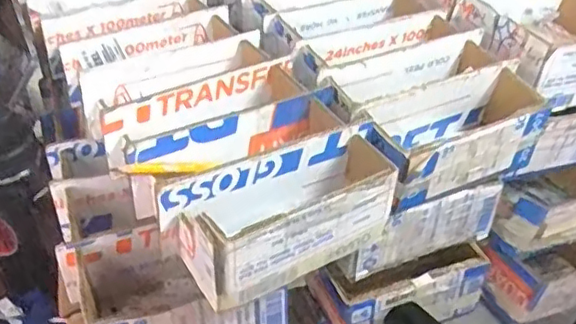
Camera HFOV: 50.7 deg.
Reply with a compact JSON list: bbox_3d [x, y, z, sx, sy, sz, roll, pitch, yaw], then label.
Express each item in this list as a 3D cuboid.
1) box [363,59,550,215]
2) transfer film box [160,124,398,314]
[{"bbox_3d":[0.155,-0.025,0.550,0.193,0.073,0.078,-17,43,-23],"label":"box"},{"bbox_3d":[0.004,0.038,0.463,0.178,0.074,0.066,-19,44,-24],"label":"transfer film box"}]

